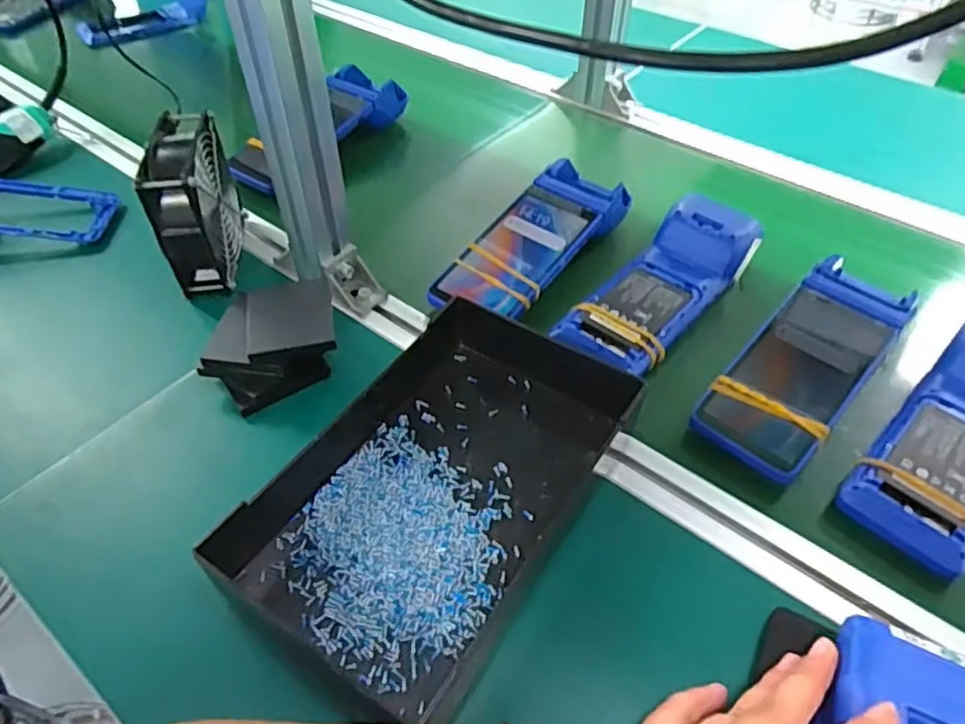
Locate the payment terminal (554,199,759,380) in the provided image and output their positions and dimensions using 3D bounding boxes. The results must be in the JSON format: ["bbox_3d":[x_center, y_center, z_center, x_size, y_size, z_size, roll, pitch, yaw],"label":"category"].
[{"bbox_3d":[0.154,-0.067,0.565,0.083,0.047,0.214,35,57,27],"label":"payment terminal"}]

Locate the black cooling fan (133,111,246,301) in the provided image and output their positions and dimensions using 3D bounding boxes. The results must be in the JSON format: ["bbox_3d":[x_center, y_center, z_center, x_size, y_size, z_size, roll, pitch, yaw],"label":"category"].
[{"bbox_3d":[-0.246,-0.131,0.579,0.045,0.137,0.113,-6,48,-4],"label":"black cooling fan"}]

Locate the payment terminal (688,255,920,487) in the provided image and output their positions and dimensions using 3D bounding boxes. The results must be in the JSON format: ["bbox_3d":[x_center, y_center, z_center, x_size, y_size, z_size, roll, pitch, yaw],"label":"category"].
[{"bbox_3d":[0.253,-0.004,0.506,0.079,0.039,0.220,35,57,28],"label":"payment terminal"}]

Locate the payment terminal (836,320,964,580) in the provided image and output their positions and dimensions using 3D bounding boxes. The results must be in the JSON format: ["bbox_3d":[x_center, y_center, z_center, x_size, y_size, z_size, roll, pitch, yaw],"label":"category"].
[{"bbox_3d":[0.335,0.049,0.458,0.204,0.050,0.080,-37,57,-27],"label":"payment terminal"}]

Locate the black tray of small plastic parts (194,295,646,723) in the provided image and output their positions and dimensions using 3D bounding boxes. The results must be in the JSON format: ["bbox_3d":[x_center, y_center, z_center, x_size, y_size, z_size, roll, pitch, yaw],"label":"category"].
[{"bbox_3d":[-0.019,0.069,0.435,0.167,0.052,0.284,27,54,23],"label":"black tray of small plastic parts"}]

